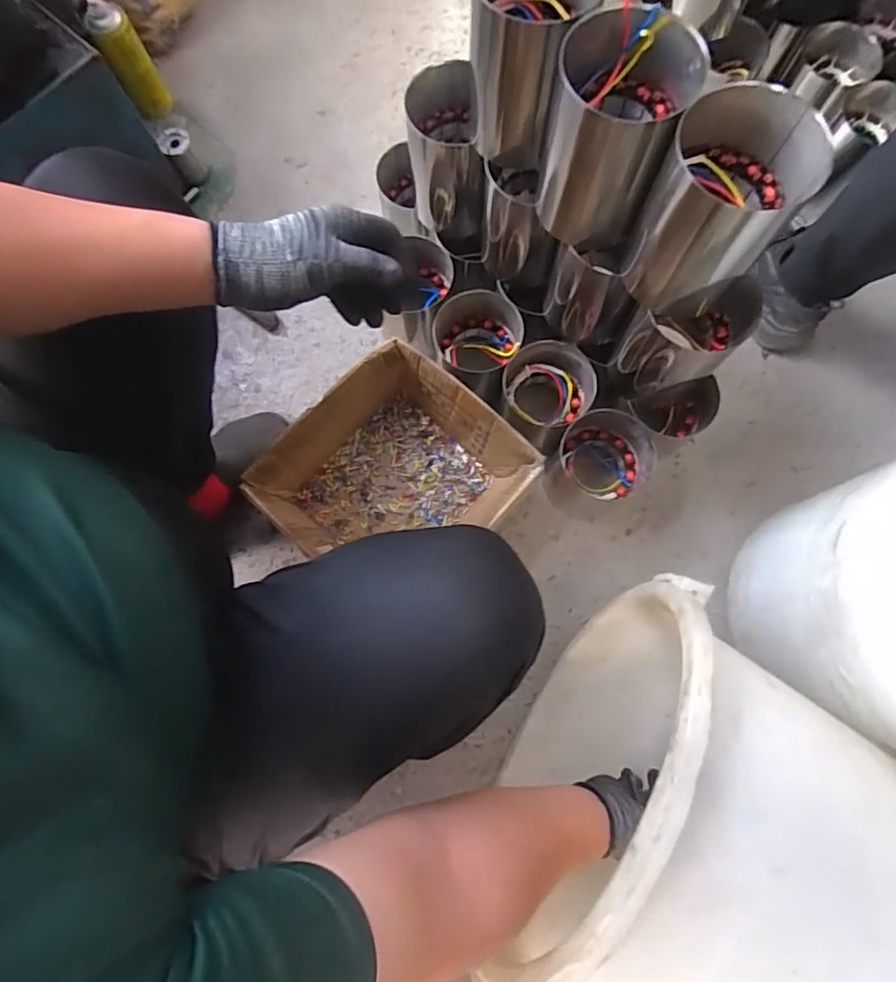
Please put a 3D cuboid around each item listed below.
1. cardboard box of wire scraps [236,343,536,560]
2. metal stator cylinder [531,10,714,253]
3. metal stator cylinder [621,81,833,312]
[{"bbox_3d":[-0.076,-0.014,0.794,0.303,0.139,0.269,-44,82,-9],"label":"cardboard box of wire scraps"},{"bbox_3d":[0.158,-0.344,0.544,0.126,0.162,0.114,24,79,6],"label":"metal stator cylinder"},{"bbox_3d":[0.251,-0.263,0.523,0.113,0.167,0.107,0,78,1],"label":"metal stator cylinder"}]

